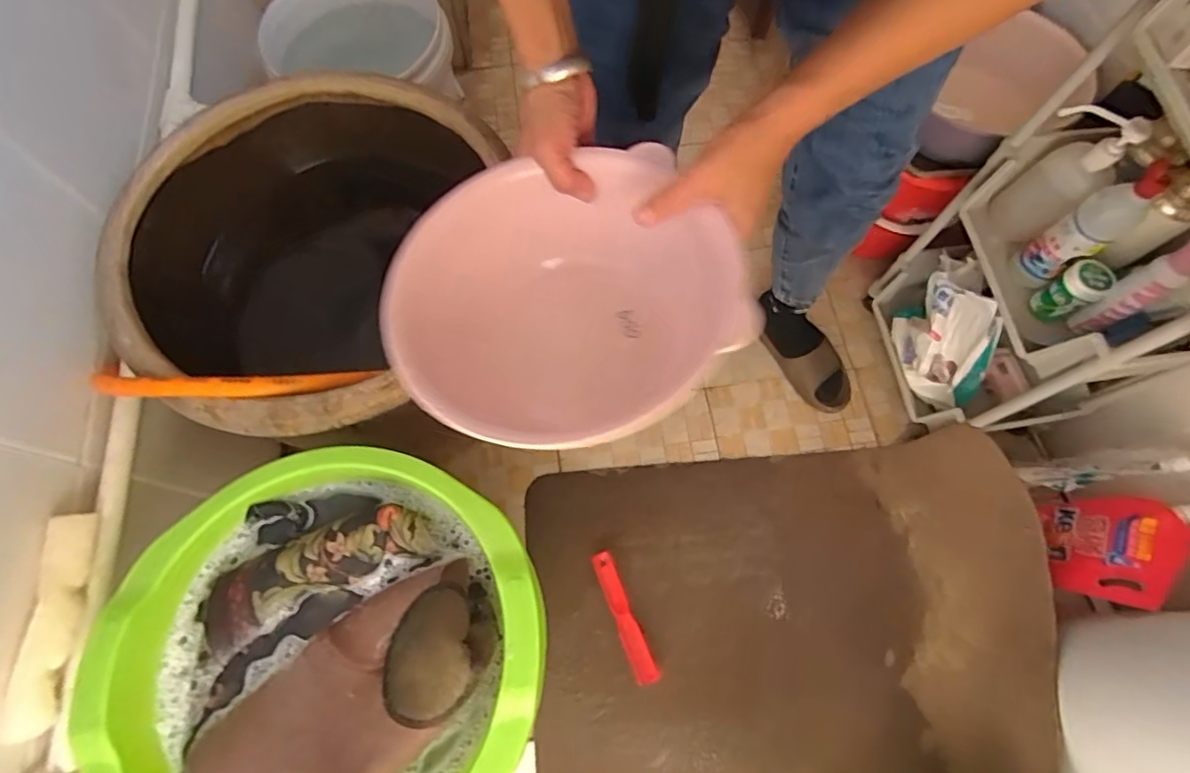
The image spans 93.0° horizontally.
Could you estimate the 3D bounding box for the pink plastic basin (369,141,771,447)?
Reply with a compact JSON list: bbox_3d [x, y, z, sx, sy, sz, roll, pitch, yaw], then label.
[{"bbox_3d":[-0.030,-0.068,0.450,0.251,0.109,0.237,0,70,0],"label":"pink plastic basin"}]

